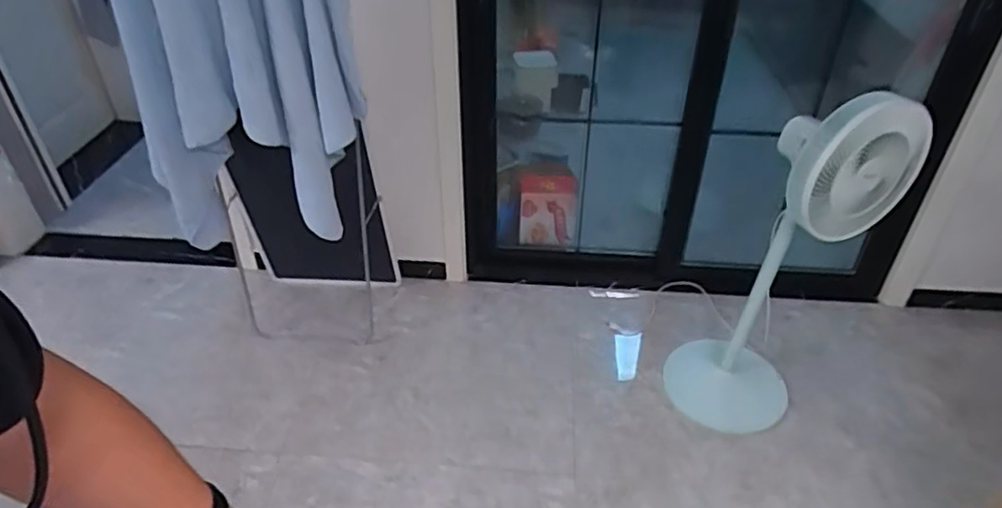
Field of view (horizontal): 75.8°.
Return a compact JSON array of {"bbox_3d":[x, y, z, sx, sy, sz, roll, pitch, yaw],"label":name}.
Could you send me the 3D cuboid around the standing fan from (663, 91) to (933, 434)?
[{"bbox_3d":[0.679,0.010,1.578,0.364,0.861,0.282,25,44,29],"label":"standing fan"}]

